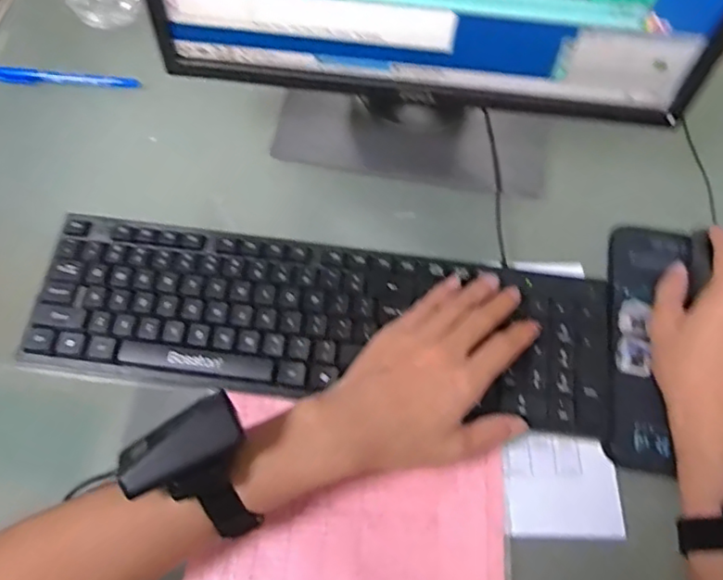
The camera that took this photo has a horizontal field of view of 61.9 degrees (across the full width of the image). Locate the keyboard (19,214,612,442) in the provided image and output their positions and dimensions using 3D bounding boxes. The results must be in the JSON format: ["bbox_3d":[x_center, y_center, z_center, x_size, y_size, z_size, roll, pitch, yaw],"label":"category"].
[{"bbox_3d":[-0.029,0.022,0.460,0.426,0.019,0.124,6,65,2],"label":"keyboard"}]

